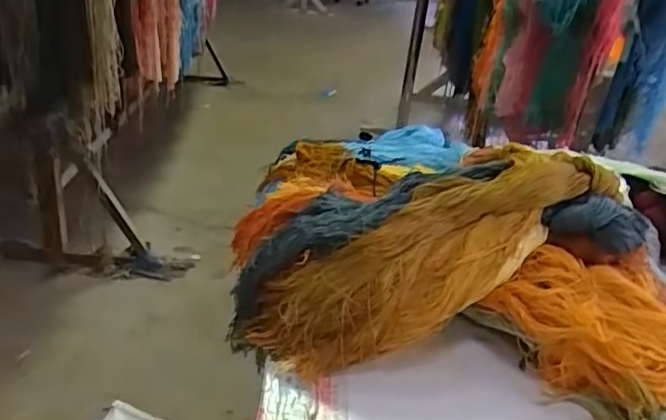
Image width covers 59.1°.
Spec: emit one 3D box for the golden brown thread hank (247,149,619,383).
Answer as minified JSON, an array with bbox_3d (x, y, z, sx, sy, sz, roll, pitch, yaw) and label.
[{"bbox_3d":[0.103,0.045,0.619,0.426,0.106,0.108,-28,36,-9],"label":"golden brown thread hank"}]

